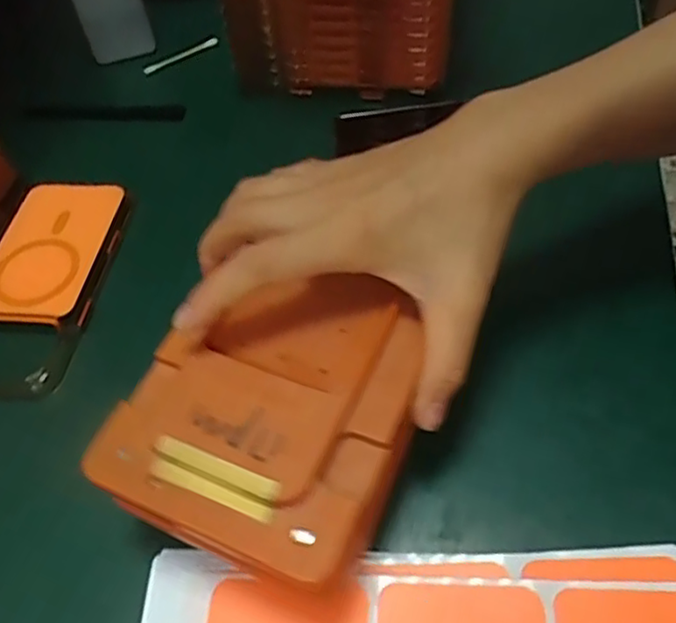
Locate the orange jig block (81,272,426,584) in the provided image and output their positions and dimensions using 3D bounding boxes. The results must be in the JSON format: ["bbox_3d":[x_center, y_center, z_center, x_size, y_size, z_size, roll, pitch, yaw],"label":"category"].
[{"bbox_3d":[-0.029,0.036,0.270,0.117,0.024,0.124,20,55,16],"label":"orange jig block"}]

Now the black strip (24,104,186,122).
[{"bbox_3d":[-0.187,-0.162,0.517,0.131,0.010,0.015,4,54,7],"label":"black strip"}]

